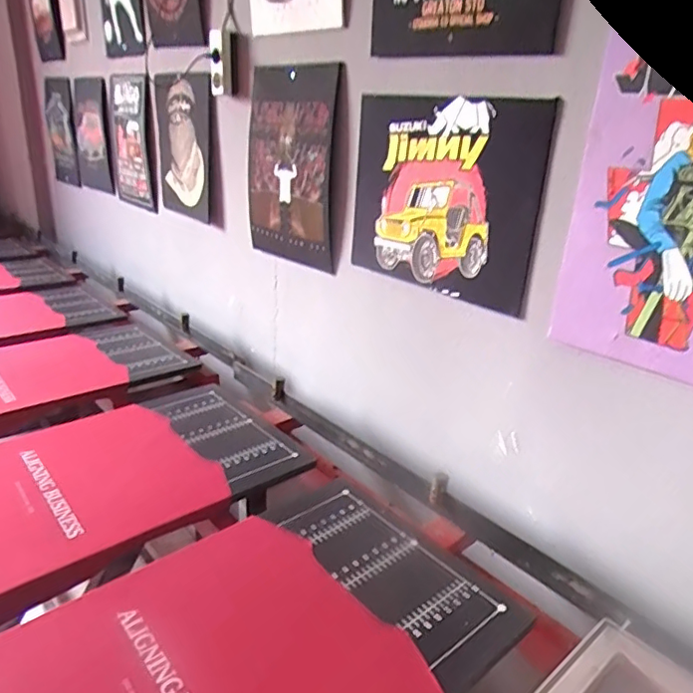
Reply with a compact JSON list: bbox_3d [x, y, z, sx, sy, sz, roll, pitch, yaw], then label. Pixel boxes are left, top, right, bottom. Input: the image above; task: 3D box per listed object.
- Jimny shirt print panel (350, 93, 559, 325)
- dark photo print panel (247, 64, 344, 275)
[{"bbox_3d":[0.151,-0.250,0.958,0.020,0.308,0.396,-16,29,-40],"label":"Jimny shirt print panel"},{"bbox_3d":[-0.127,-0.385,1.237,0.039,0.404,0.303,-19,34,-39],"label":"dark photo print panel"}]

